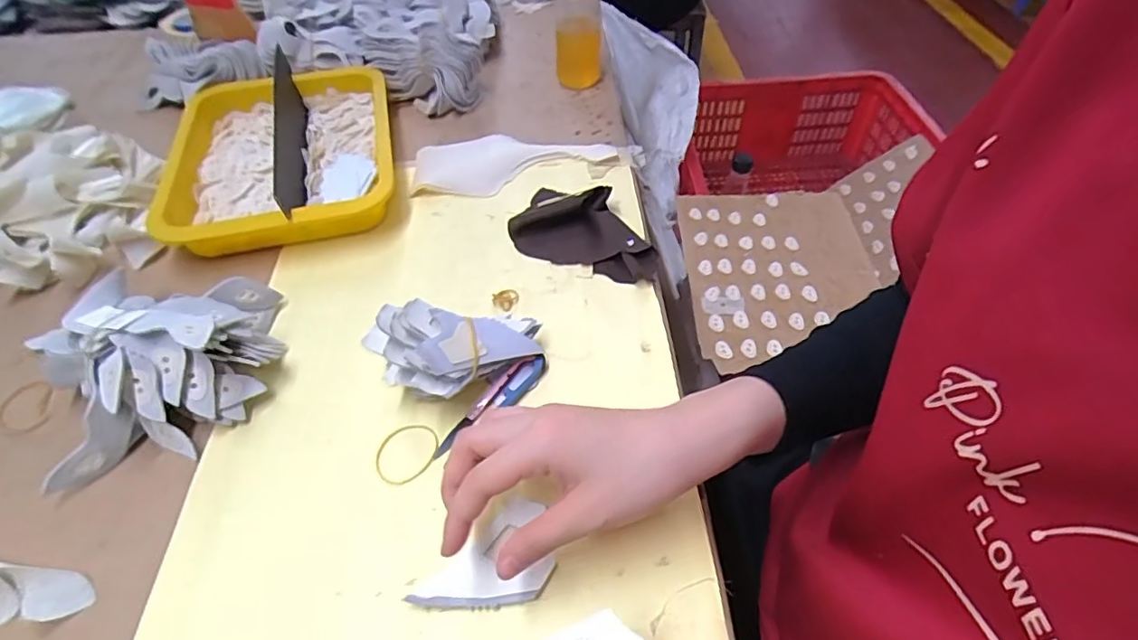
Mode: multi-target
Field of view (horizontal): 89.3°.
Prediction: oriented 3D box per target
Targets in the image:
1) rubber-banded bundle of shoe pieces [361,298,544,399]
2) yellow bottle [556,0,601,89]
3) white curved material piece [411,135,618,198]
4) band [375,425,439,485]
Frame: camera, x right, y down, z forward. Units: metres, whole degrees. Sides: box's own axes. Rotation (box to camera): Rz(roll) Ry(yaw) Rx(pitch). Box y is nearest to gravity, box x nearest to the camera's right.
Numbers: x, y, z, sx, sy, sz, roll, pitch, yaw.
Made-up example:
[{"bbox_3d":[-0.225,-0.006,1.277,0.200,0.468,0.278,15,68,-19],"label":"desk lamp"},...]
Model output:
[{"bbox_3d":[-0.075,0.020,0.387,0.113,0.059,0.062,-13,51,-9],"label":"rubber-banded bundle of shoe pieces"},{"bbox_3d":[0.010,-0.326,0.631,0.050,0.134,0.044,0,50,2],"label":"yellow bottle"},{"bbox_3d":[-0.059,-0.162,0.578,0.194,0.014,0.080,-16,57,-9],"label":"white curved material piece"},{"bbox_3d":[-0.105,0.087,0.374,0.040,0.004,0.040,-6,50,-4],"label":"band"}]

